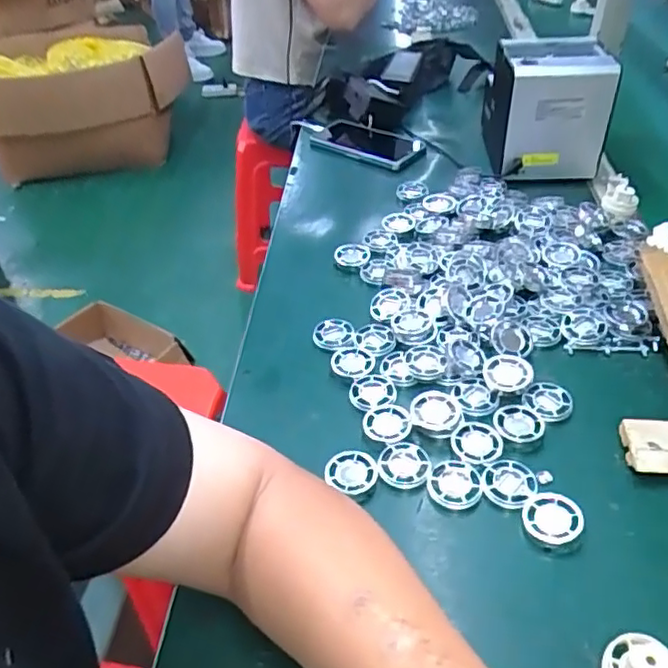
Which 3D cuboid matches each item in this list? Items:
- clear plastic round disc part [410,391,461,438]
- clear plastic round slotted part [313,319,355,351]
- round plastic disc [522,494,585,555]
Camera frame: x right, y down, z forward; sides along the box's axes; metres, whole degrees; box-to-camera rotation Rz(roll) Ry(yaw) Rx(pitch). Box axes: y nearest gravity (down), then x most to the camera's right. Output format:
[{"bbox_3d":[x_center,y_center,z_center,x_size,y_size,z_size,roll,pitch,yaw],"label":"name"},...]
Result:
[{"bbox_3d":[0.084,0.063,0.509,0.040,0.008,0.045,4,42,9],"label":"clear plastic round disc part"},{"bbox_3d":[0.000,0.000,0.594,0.040,0.005,0.036,1,50,12],"label":"clear plastic round slotted part"},{"bbox_3d":[0.152,0.132,0.433,0.039,0.014,0.041,4,42,10],"label":"round plastic disc"}]

